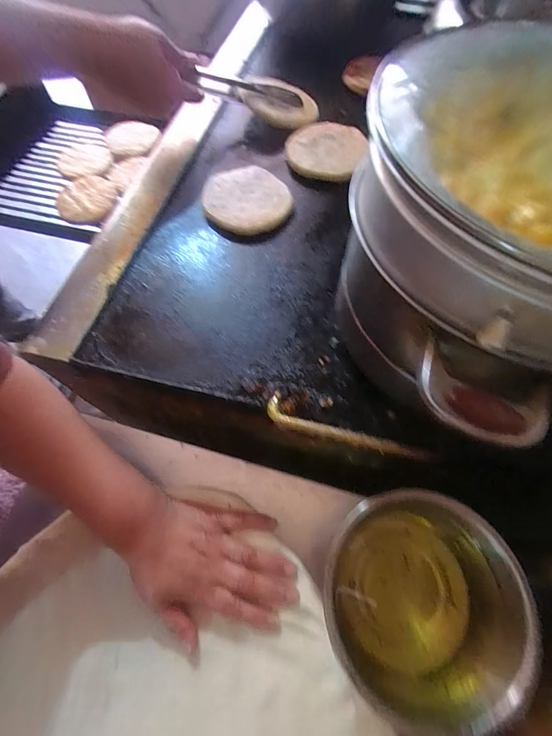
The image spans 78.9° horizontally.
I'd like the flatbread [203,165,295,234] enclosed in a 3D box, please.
[{"bbox_3d":[-0.040,-0.222,0.446,0.117,0.024,0.104,36,69,16],"label":"flatbread"}]

